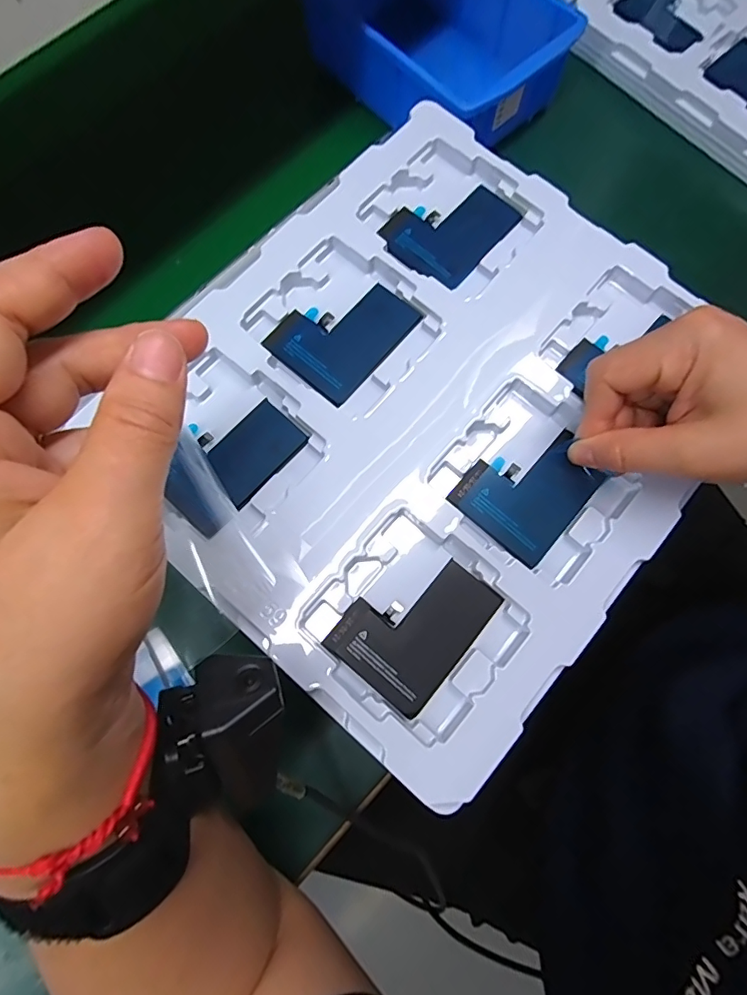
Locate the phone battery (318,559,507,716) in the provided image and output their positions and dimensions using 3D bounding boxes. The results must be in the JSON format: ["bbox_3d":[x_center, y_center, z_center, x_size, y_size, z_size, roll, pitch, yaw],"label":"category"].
[{"bbox_3d":[0.021,0.064,0.256,0.059,0.004,0.076,39,78,8],"label":"phone battery"}]

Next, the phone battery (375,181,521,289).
[{"bbox_3d":[0.047,-0.169,0.310,0.060,0.004,0.077,38,78,7],"label":"phone battery"}]

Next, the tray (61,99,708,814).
[{"bbox_3d":[0.032,-0.051,0.280,0.271,0.017,0.307,39,78,8],"label":"tray"}]

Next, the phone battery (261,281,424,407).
[{"bbox_3d":[-0.017,-0.098,0.291,0.059,0.004,0.076,40,78,8],"label":"phone battery"}]

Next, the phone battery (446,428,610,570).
[{"bbox_3d":[0.086,-0.006,0.273,0.059,0.005,0.070,41,78,8],"label":"phone battery"}]

